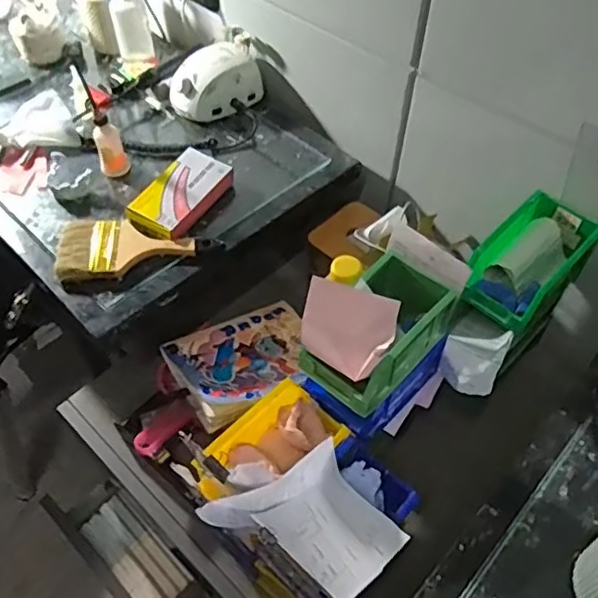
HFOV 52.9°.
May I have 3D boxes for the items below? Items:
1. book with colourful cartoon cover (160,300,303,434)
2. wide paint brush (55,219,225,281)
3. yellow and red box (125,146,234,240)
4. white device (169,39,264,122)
[{"bbox_3d":[-0.071,0.082,0.859,0.211,0.028,0.156,-22,49,-30],"label":"book with colourful cartoon cover"},{"bbox_3d":[-0.219,-0.075,0.830,0.216,0.022,0.094,-3,53,-3],"label":"wide paint brush"},{"bbox_3d":[-0.174,-0.154,0.883,0.082,0.035,0.162,27,57,18],"label":"yellow and red box"},{"bbox_3d":[-0.140,-0.359,1.016,0.146,0.083,0.105,-35,61,-24],"label":"white device"}]

